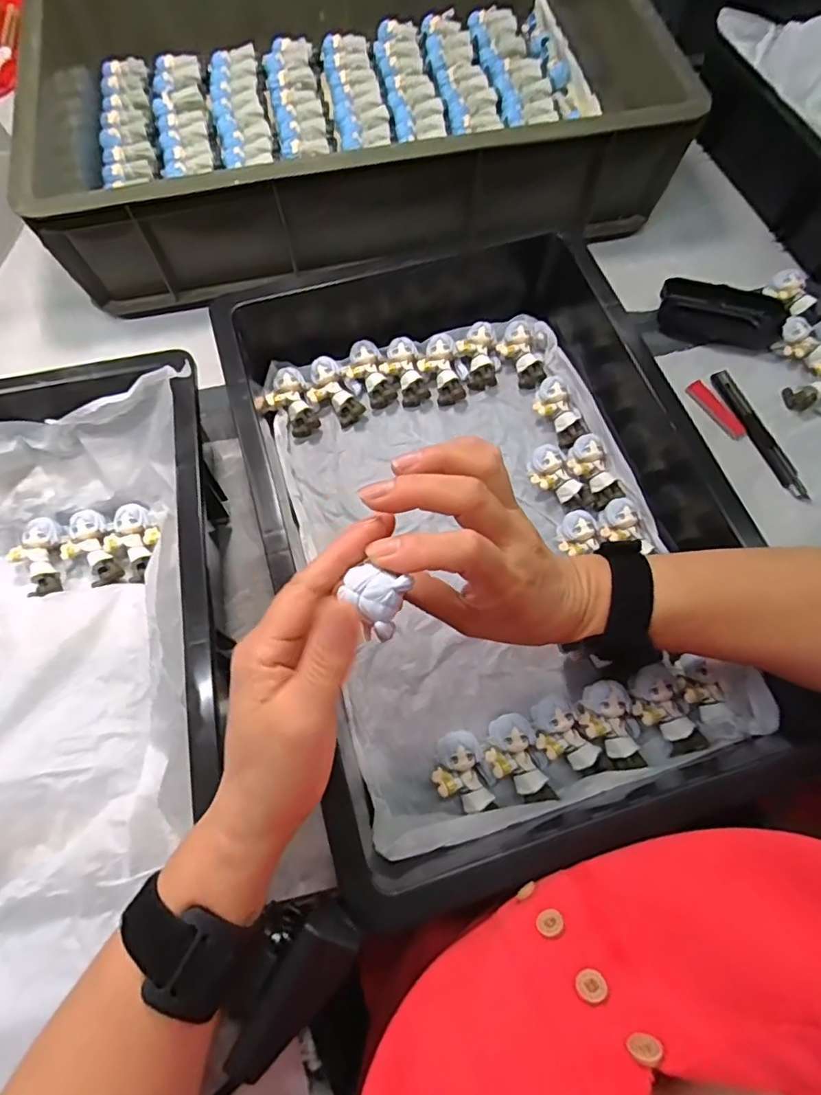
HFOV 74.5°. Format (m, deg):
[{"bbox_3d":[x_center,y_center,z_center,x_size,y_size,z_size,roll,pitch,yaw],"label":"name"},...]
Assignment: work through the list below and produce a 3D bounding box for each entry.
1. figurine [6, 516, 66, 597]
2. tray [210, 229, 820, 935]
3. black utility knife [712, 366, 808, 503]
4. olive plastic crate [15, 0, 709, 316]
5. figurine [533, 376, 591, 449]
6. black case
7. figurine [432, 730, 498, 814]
[{"bbox_3d":[-0.293,0.010,0.422,0.032,0.019,0.064,-8,69,-2],"label":"figurine"},{"bbox_3d":[0.054,-0.041,0.421,0.342,0.090,0.513,-17,70,-6],"label":"tray"},{"bbox_3d":[0.313,-0.103,0.486,0.016,0.016,0.139,-18,70,-6],"label":"black utility knife"},{"bbox_3d":[-0.066,-0.491,0.586,0.592,0.146,0.435,-9,69,-3],"label":"olive plastic crate"},{"bbox_3d":[0.133,-0.120,0.476,0.040,0.026,0.063,-19,70,-6],"label":"figurine"},{"bbox_3d":[0.300,-0.227,0.523,0.110,0.032,0.052,15,70,6],"label":"black case"},{"bbox_3d":[0.035,0.152,0.364,0.038,0.022,0.052,-23,71,-8],"label":"figurine"}]

